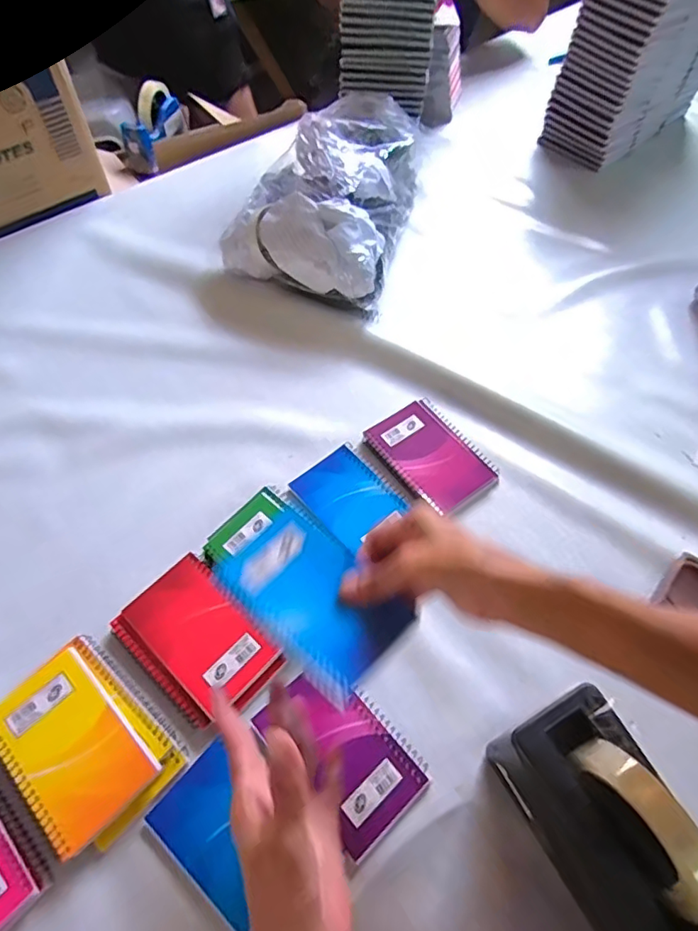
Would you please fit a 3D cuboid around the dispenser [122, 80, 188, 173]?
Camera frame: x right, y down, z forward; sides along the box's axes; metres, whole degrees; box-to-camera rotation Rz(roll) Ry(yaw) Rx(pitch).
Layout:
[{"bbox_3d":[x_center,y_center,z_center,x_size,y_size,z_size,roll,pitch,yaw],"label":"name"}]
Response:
[{"bbox_3d":[-0.392,-0.680,1.087,0.072,0.087,0.154,13,70,6],"label":"dispenser"}]

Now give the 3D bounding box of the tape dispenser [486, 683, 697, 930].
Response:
[{"bbox_3d":[0.188,0.258,0.365,0.075,0.128,0.191,-24,61,-17],"label":"tape dispenser"}]

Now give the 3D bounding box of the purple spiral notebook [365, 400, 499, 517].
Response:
[{"bbox_3d":[0.091,-0.014,0.600,0.096,0.014,0.132,-31,63,-20],"label":"purple spiral notebook"}]

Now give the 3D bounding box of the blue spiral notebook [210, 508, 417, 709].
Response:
[{"bbox_3d":[-0.026,0.092,0.386,0.126,0.015,0.080,39,64,21],"label":"blue spiral notebook"}]

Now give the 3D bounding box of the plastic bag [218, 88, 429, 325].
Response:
[{"bbox_3d":[-0.029,-0.374,0.750,0.211,0.139,0.326,13,58,7],"label":"plastic bag"}]

